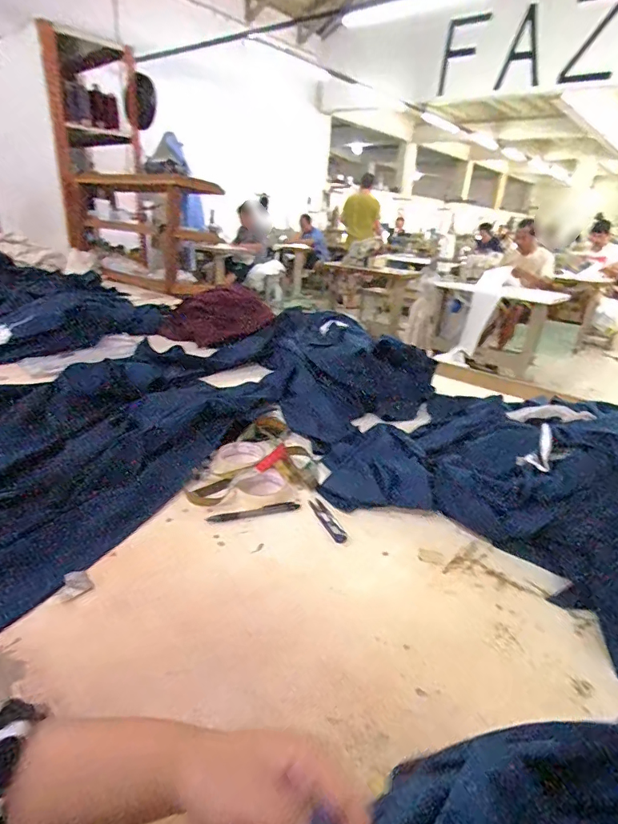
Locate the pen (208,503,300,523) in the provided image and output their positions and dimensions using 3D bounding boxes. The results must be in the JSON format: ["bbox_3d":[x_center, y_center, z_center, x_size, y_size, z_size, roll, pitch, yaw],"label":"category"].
[{"bbox_3d":[-0.079,0.148,0.661,0.136,0.006,0.016,-6,26,-20],"label":"pen"}]

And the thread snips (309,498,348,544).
[{"bbox_3d":[0.028,0.157,0.659,0.023,0.004,0.101,-8,27,-23],"label":"thread snips"}]

